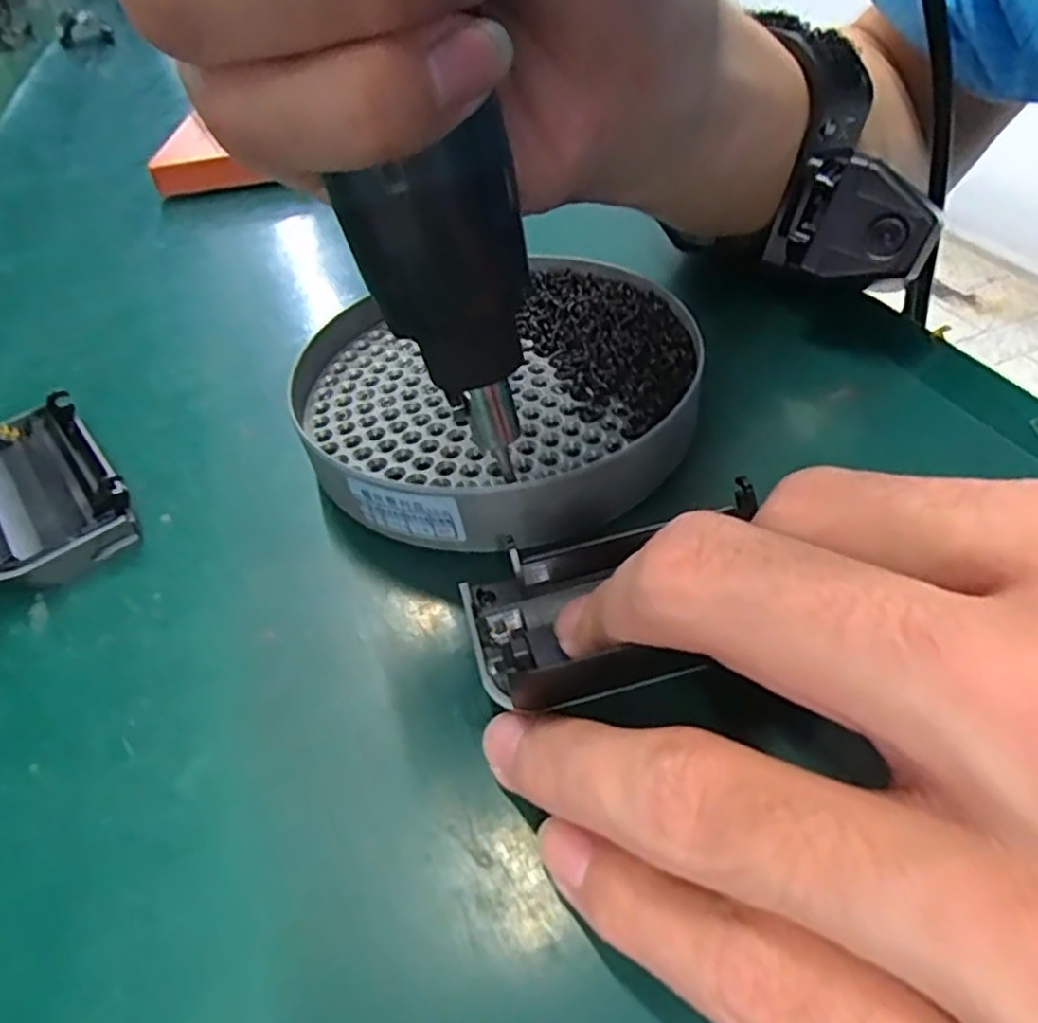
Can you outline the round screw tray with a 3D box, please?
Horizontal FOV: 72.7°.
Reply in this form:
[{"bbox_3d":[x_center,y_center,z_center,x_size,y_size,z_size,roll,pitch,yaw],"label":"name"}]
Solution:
[{"bbox_3d":[-0.010,-0.037,0.208,0.118,0.021,0.118,-5,45,5],"label":"round screw tray"}]

